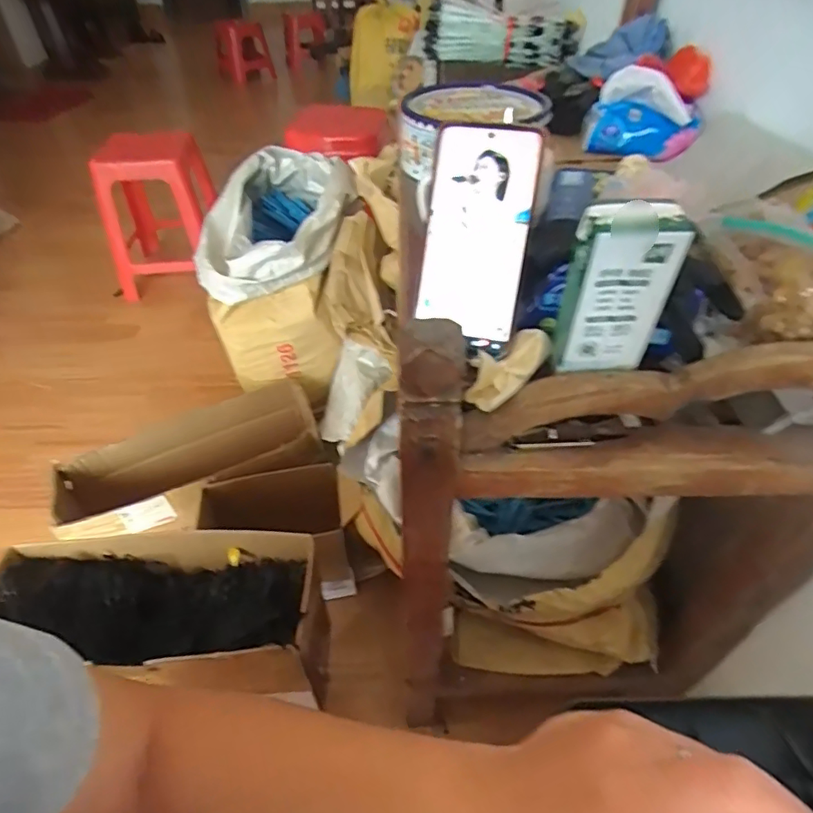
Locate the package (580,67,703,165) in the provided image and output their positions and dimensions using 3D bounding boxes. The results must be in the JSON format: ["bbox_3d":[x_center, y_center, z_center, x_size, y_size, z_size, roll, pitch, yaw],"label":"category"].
[{"bbox_3d":[0.307,-0.377,0.694,0.141,0.086,0.055,14,46,15],"label":"package"}]

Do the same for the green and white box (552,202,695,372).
[{"bbox_3d":[0.137,-0.072,0.353,0.061,0.116,0.029,8,45,10],"label":"green and white box"}]

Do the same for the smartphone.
[{"bbox_3d":[0.050,-0.121,0.392,0.074,0.153,0.012,7,17,8],"label":"smartphone"}]

